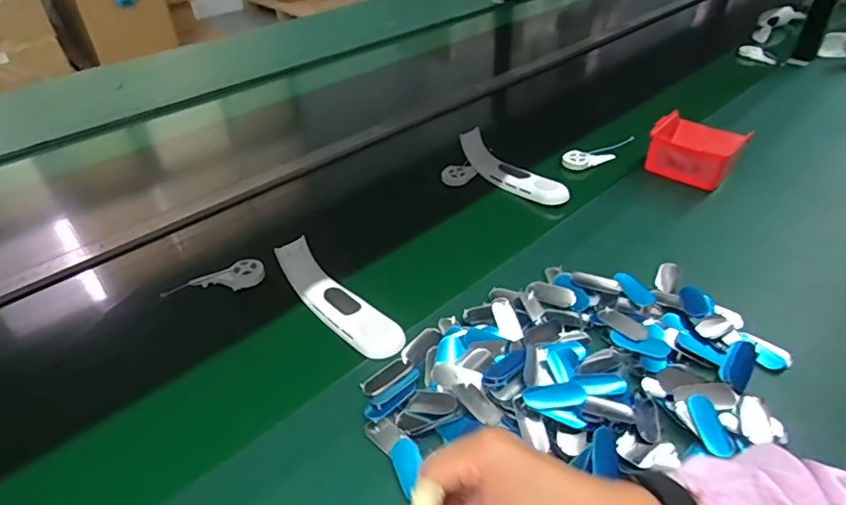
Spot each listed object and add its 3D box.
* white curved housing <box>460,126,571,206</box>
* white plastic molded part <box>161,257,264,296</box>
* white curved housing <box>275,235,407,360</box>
[{"bbox_3d":[0.144,-0.130,0.846,0.201,0.046,0.043,37,53,25],"label":"white curved housing"},{"bbox_3d":[-0.271,0.036,0.678,0.132,0.021,0.039,-9,39,-8],"label":"white plastic molded part"},{"bbox_3d":[-0.098,0.049,0.614,0.049,0.060,0.190,-32,47,-31],"label":"white curved housing"}]

